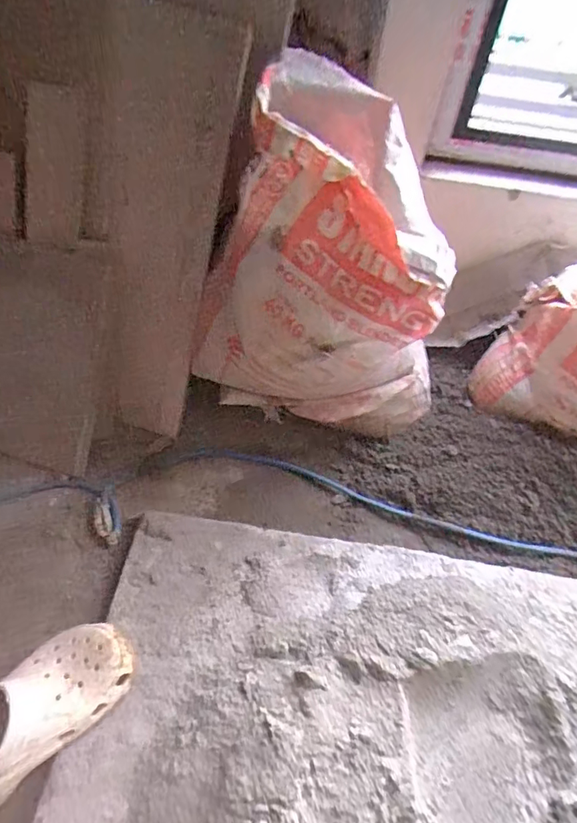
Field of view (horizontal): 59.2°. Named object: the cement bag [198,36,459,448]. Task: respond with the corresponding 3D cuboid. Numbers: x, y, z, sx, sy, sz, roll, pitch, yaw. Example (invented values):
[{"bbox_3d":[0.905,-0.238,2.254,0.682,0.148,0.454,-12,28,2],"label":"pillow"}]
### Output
[{"bbox_3d":[0.078,-0.186,0.727,0.342,0.431,0.317,23,54,13],"label":"cement bag"}]

